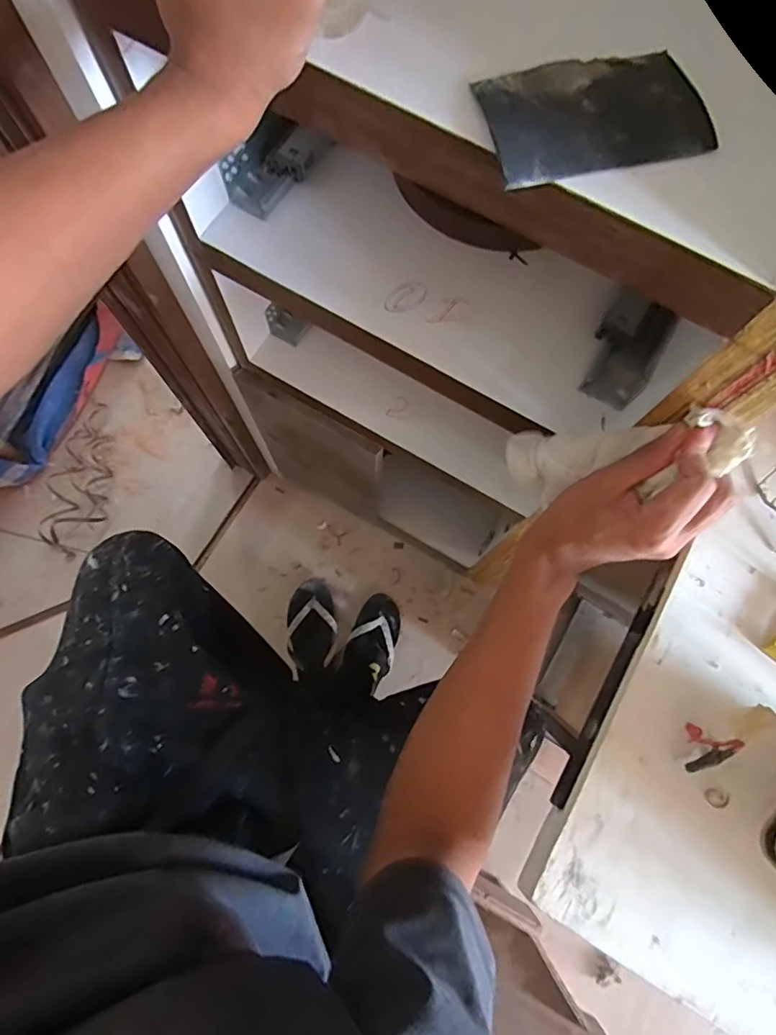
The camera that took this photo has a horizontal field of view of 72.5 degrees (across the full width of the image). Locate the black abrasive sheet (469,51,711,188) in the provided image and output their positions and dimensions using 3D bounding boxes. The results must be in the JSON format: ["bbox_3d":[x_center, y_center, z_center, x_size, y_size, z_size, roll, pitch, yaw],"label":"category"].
[{"bbox_3d":[0.108,-0.210,0.276,0.116,0.007,0.069,-15,76,-5],"label":"black abrasive sheet"}]

